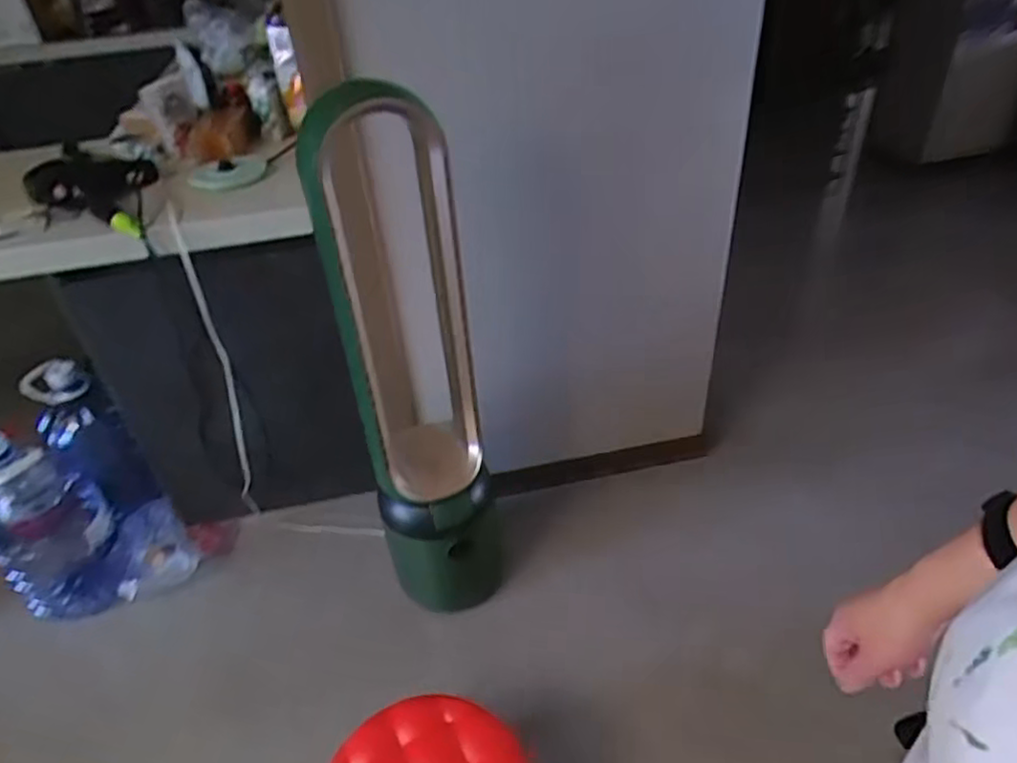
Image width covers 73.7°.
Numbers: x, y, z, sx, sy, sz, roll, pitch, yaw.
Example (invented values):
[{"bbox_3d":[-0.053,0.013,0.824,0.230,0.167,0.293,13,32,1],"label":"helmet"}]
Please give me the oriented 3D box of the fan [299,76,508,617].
[{"bbox_3d":[-0.166,0.033,1.258,0.236,1.082,0.203,-13,38,-10],"label":"fan"}]

